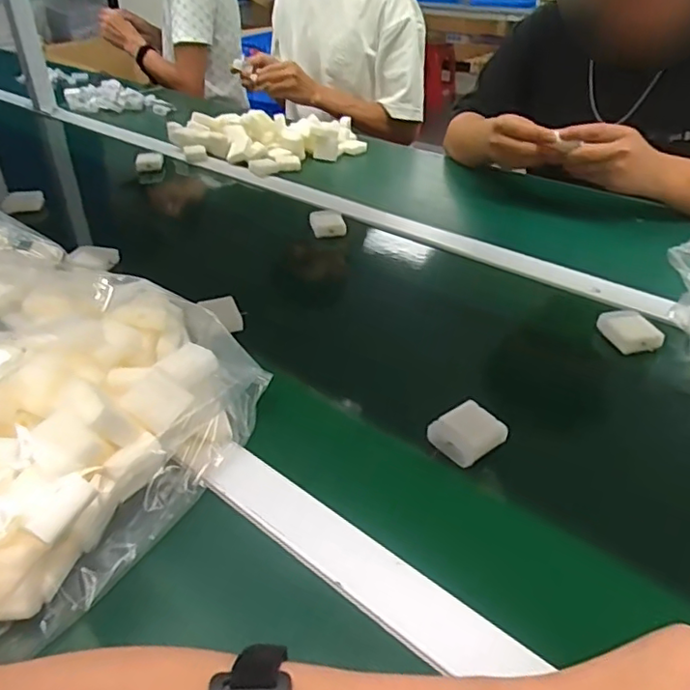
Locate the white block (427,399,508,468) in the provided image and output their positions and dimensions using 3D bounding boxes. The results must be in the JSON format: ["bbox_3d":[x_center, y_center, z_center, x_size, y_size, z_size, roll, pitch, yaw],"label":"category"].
[{"bbox_3d":[0.095,0.068,0.462,0.047,0.020,0.041,-23,41,-28],"label":"white block"}]

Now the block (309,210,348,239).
[{"bbox_3d":[-0.022,-0.161,0.791,0.045,0.019,0.048,-7,36,-8],"label":"block"}]

